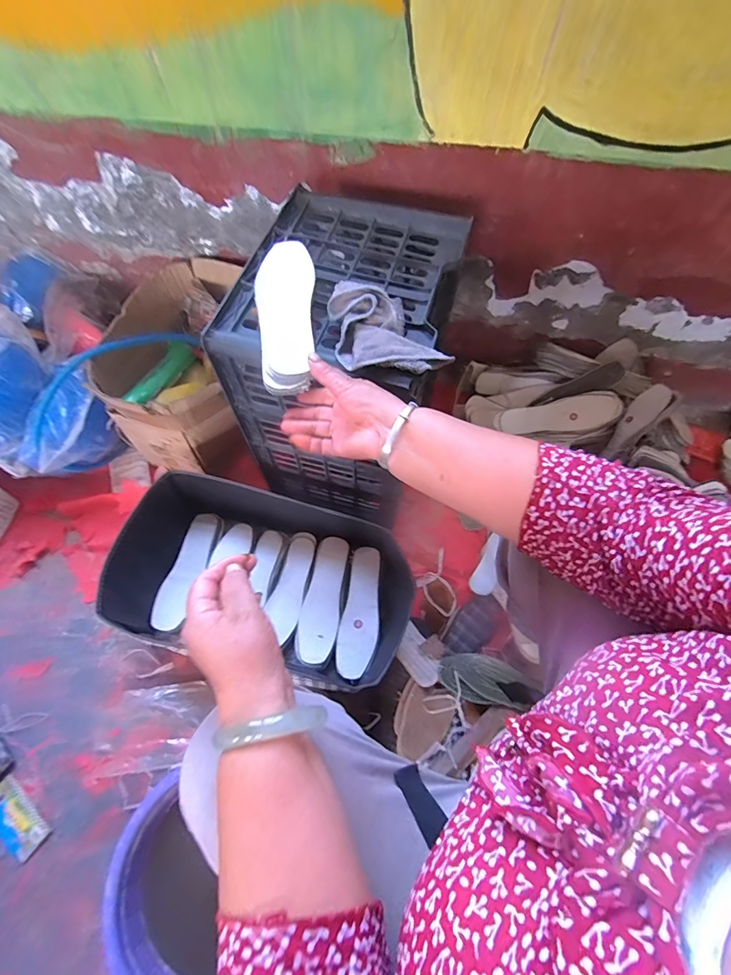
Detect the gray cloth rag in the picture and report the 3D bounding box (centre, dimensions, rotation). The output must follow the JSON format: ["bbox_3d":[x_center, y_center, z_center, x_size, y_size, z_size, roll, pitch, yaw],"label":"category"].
[{"bbox_3d":[0.018,-0.184,0.486,0.110,0.045,0.133,-19,65,-9],"label":"gray cloth rag"}]

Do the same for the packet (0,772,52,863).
[{"bbox_3d":[-0.569,0.536,0.677,0.125,0.005,0.055,34,68,16],"label":"packet"}]

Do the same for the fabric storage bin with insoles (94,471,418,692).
[{"bbox_3d":[-0.170,0.165,0.750,0.489,0.163,0.264,12,64,6],"label":"fabric storage bin with insoles"}]

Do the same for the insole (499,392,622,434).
[{"bbox_3d":[0.415,-0.150,0.889,0.247,0.013,0.072,-9,103,5],"label":"insole"}]

